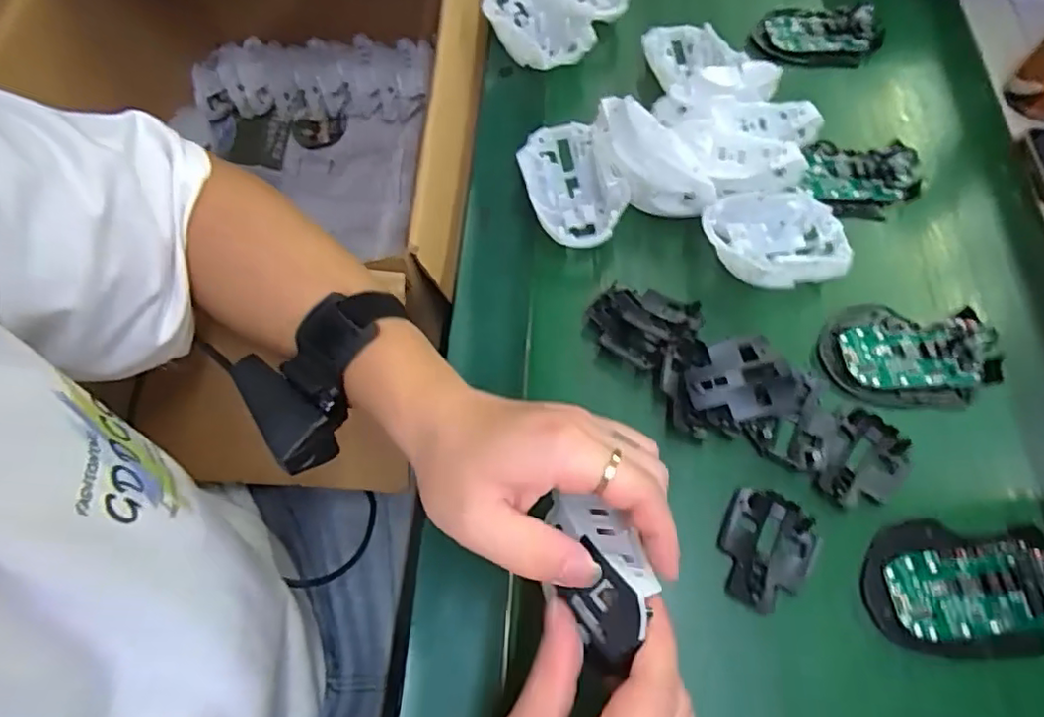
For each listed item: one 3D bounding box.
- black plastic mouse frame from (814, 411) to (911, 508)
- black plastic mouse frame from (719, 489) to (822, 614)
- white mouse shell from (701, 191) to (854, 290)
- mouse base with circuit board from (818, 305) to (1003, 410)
[{"bbox_3d":[0.214,0.065,0.375,0.042,0.008,0.065,35,68,15],"label":"black plastic mouse frame"},{"bbox_3d":[0.142,0.110,0.351,0.054,0.010,0.067,31,67,13],"label":"black plastic mouse frame"},{"bbox_3d":[0.185,-0.087,0.437,0.105,0.030,0.067,-12,65,-7],"label":"white mouse shell"},{"bbox_3d":[0.264,-0.007,0.405,0.108,0.022,0.070,4,64,1],"label":"mouse base with circuit board"}]

